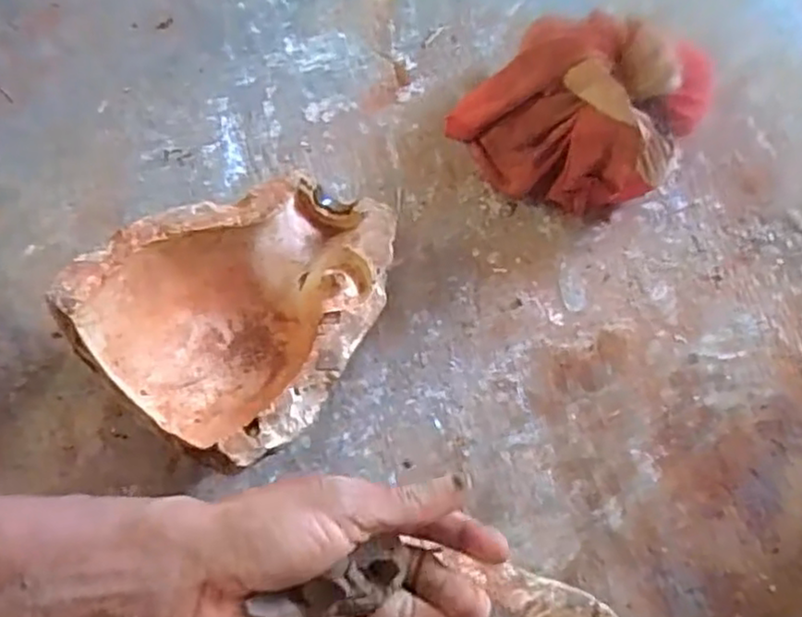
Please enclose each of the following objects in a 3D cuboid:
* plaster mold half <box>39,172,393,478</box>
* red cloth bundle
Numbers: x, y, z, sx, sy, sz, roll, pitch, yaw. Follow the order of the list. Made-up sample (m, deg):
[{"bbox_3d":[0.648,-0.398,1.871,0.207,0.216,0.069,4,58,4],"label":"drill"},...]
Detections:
[{"bbox_3d":[-0.108,-0.009,0.523,0.186,0.108,0.230,35,71,11],"label":"plaster mold half"},{"bbox_3d":[0.151,-0.179,0.586,0.197,0.135,0.144,27,69,8],"label":"red cloth bundle"}]

